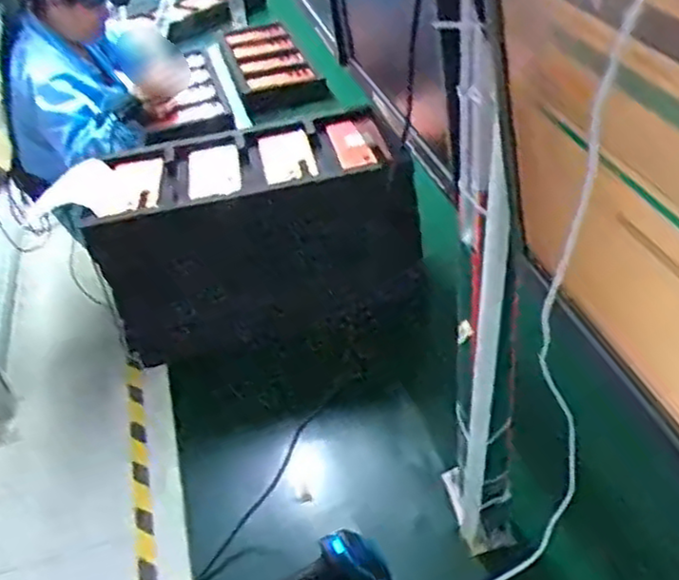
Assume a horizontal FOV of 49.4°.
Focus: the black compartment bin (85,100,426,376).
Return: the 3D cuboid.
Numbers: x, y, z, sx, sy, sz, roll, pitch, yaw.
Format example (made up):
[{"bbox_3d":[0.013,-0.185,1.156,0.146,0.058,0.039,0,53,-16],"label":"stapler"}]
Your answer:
[{"bbox_3d":[-0.129,-0.099,1.290,0.506,0.302,0.237,-8,39,0],"label":"black compartment bin"}]

